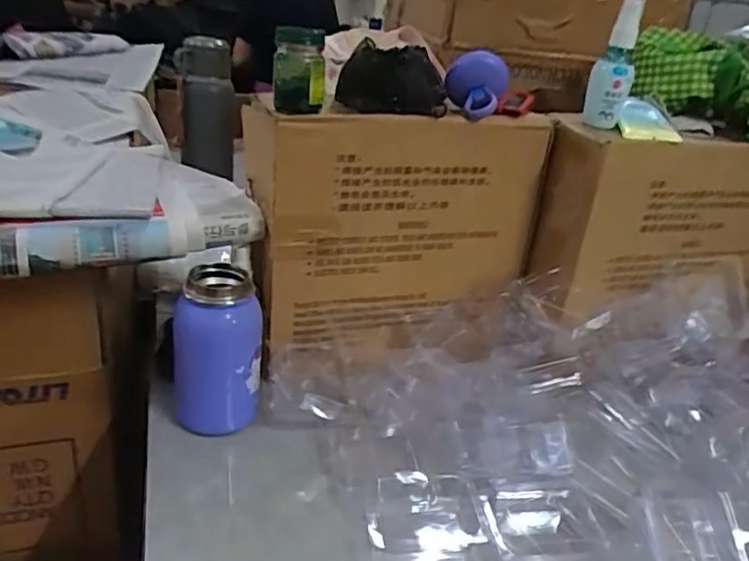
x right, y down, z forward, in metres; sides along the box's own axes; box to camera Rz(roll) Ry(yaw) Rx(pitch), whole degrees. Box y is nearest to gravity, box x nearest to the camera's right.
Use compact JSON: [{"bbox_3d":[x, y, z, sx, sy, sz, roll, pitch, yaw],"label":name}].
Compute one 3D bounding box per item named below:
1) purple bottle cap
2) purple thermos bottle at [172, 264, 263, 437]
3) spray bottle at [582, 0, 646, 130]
[{"bbox_3d":[0.094,-0.184,0.575,0.054,0.056,0.053,11,27,8],"label":"purple bottle cap"},{"bbox_3d":[-0.138,0.062,0.542,0.068,0.138,0.060,-5,29,-24],"label":"purple thermos bottle"},{"bbox_3d":[0.224,-0.202,0.578,0.036,0.116,0.031,16,27,17],"label":"spray bottle"}]

